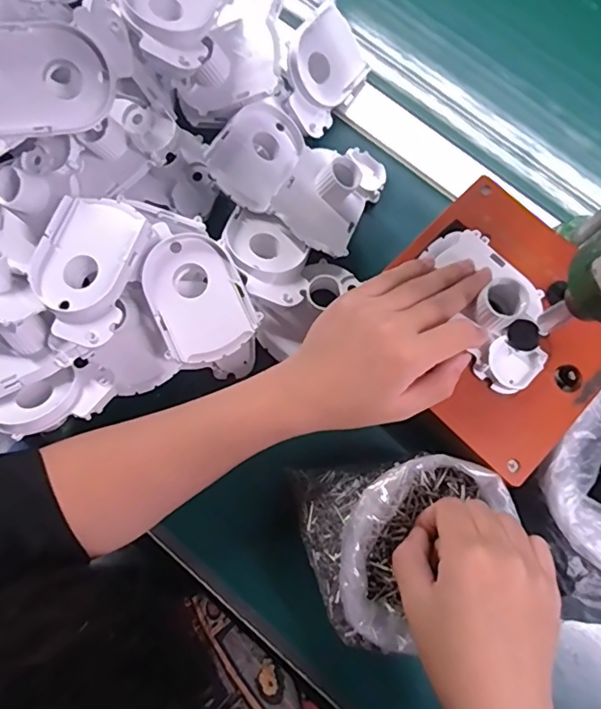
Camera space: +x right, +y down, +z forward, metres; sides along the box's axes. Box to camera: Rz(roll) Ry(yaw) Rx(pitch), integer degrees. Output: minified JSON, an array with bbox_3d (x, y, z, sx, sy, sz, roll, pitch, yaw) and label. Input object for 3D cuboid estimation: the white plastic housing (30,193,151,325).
[{"bbox_3d":[-0.143,-0.065,0.362,0.067,0.029,0.085,23,77,4],"label":"white plastic housing"}]

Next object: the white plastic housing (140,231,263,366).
[{"bbox_3d":[-0.070,-0.040,0.368,0.065,0.025,0.084,-19,78,-6],"label":"white plastic housing"}]

